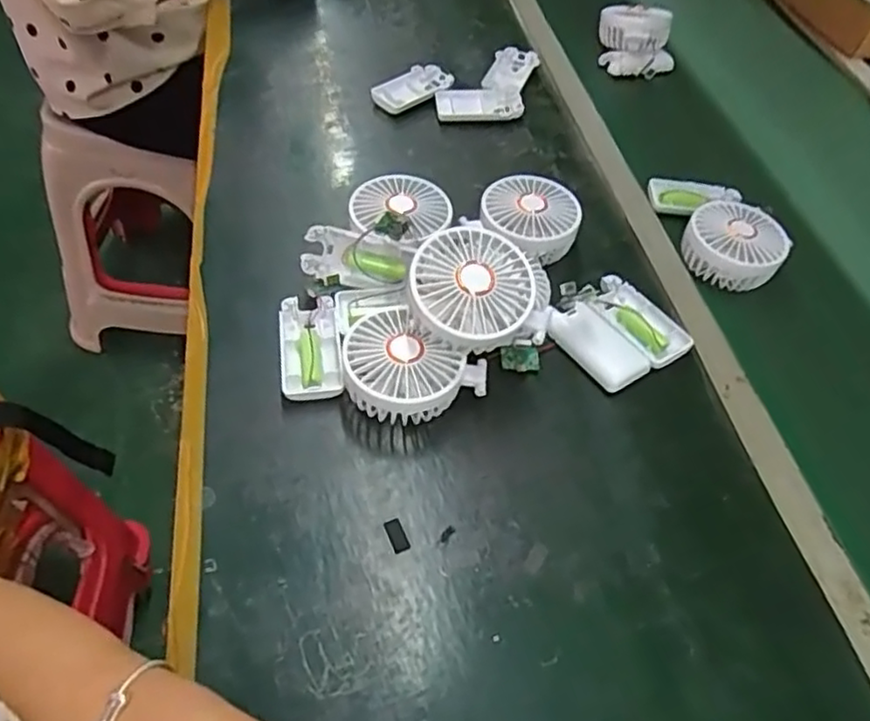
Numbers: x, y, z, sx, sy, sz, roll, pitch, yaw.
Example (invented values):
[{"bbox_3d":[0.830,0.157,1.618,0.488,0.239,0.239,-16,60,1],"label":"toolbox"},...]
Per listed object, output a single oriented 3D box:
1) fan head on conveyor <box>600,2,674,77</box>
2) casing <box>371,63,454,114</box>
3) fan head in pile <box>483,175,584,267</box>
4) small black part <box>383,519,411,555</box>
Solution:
[{"bbox_3d":[0.260,-0.414,0.854,0.089,0.051,0.088,9,51,-2],"label":"fan head on conveyor"},{"bbox_3d":[-0.026,-0.313,0.762,0.095,0.013,0.048,-31,62,-28],"label":"casing"},{"bbox_3d":[0.085,-0.128,0.602,0.088,0.038,0.087,10,51,3],"label":"fan head in pile"},{"bbox_3d":[-0.025,0.115,0.437,0.011,0.004,0.022,-16,56,-20],"label":"small black part"}]

